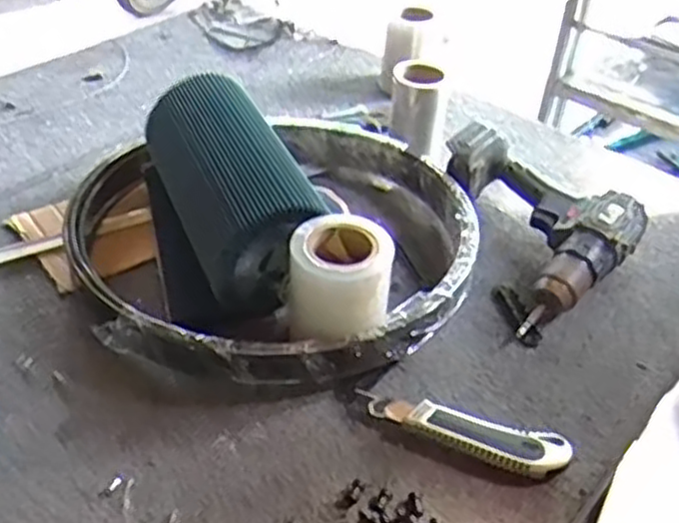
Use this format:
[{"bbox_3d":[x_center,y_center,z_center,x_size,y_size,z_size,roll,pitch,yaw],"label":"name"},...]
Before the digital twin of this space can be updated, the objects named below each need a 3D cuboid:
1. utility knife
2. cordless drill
[{"bbox_3d":[0.094,0.129,0.589,0.157,0.021,0.036,16,41,15],"label":"utility knife"},{"bbox_3d":[0.167,-0.041,0.762,0.184,0.074,0.211,-30,50,-34],"label":"cordless drill"}]

